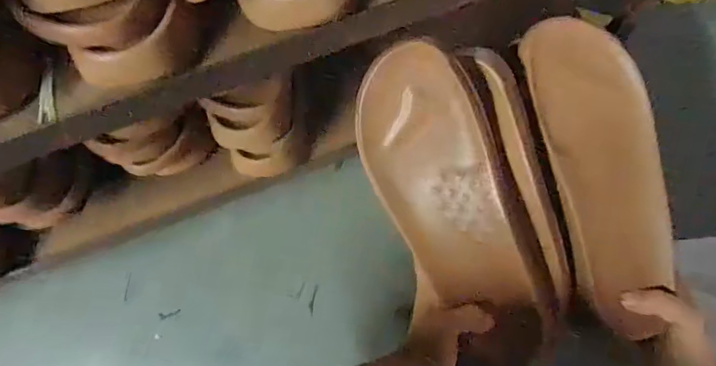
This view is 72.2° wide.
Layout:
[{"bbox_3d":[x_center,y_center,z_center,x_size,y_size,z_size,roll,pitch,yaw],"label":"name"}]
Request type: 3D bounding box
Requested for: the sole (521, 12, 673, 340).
[{"bbox_3d":[0.219,-0.009,0.444,0.088,0.038,0.278,-13,89,-2],"label":"sole"}]

